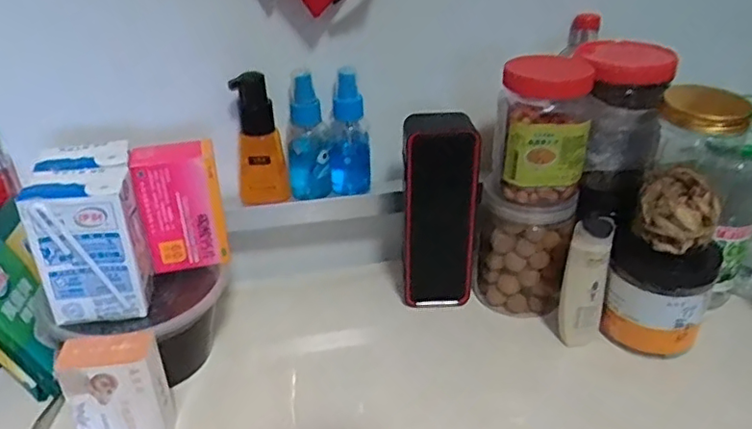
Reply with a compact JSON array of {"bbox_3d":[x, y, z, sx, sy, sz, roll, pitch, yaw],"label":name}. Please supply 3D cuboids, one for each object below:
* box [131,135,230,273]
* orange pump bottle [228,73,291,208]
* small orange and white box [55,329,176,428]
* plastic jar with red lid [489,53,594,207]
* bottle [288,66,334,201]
[{"bbox_3d":[-0.152,-0.006,0.476,0.059,0.098,0.024,-8,31,-12],"label":"box"},{"bbox_3d":[-0.103,-0.066,0.538,0.043,0.116,0.028,-5,30,-8],"label":"orange pump bottle"},{"bbox_3d":[-0.179,0.123,0.420,0.062,0.089,0.028,-6,30,-9],"label":"small orange and white box"},{"bbox_3d":[0.137,-0.070,0.501,0.077,0.111,0.068,8,31,13],"label":"plastic jar with red lid"},{"bbox_3d":[-0.059,-0.072,0.551,0.037,0.117,0.030,14,33,23],"label":"bottle"}]

